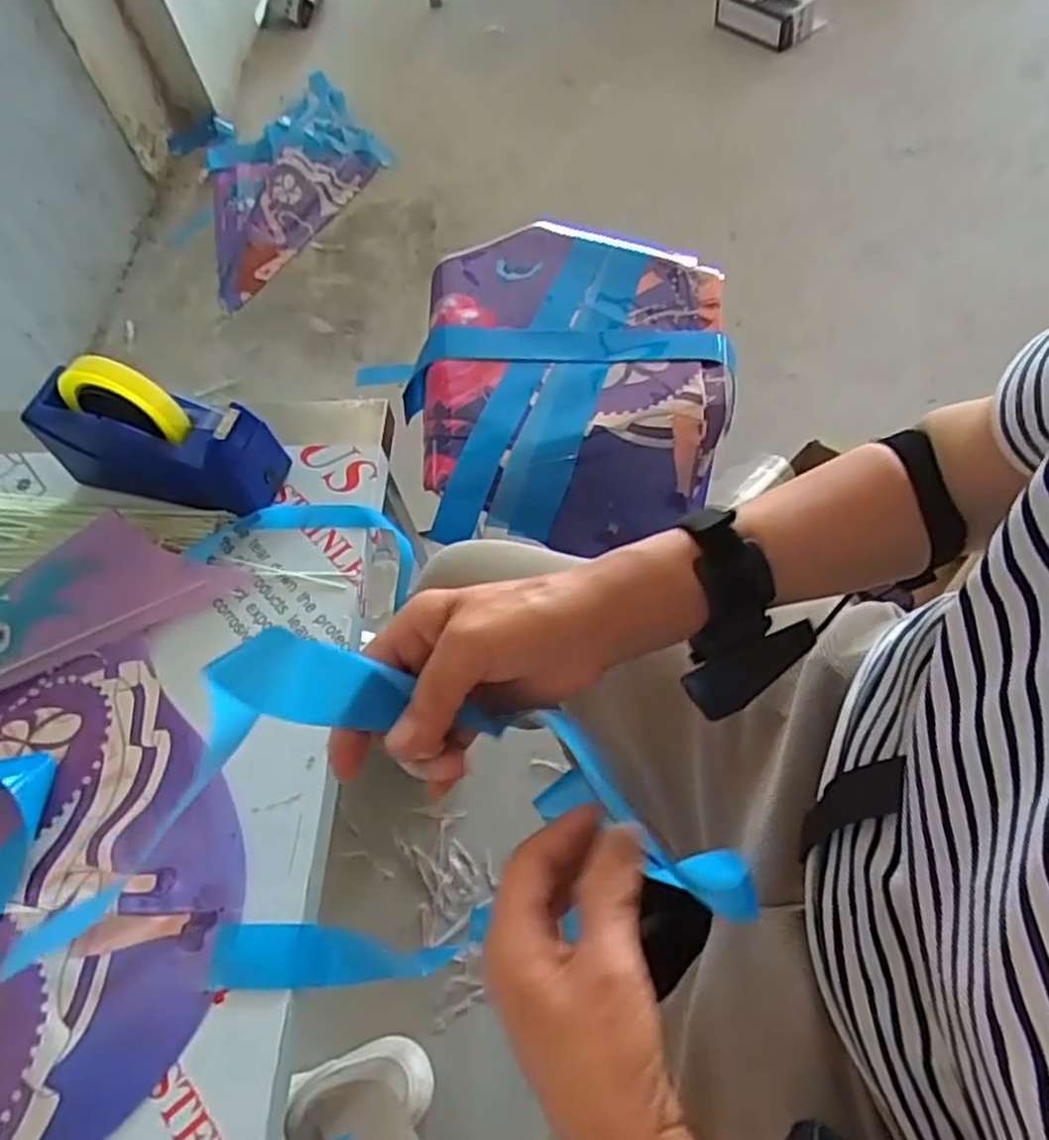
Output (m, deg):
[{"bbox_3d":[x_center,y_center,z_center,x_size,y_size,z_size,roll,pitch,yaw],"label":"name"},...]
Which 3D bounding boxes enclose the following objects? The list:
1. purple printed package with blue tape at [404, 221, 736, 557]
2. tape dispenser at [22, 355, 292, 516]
[{"bbox_3d":[0.050,-0.204,0.828,0.307,0.108,0.361,-2,61,5],"label":"purple printed package with blue tape"},{"bbox_3d":[-0.328,-0.119,0.671,0.206,0.130,0.067,8,63,11],"label":"tape dispenser"}]

